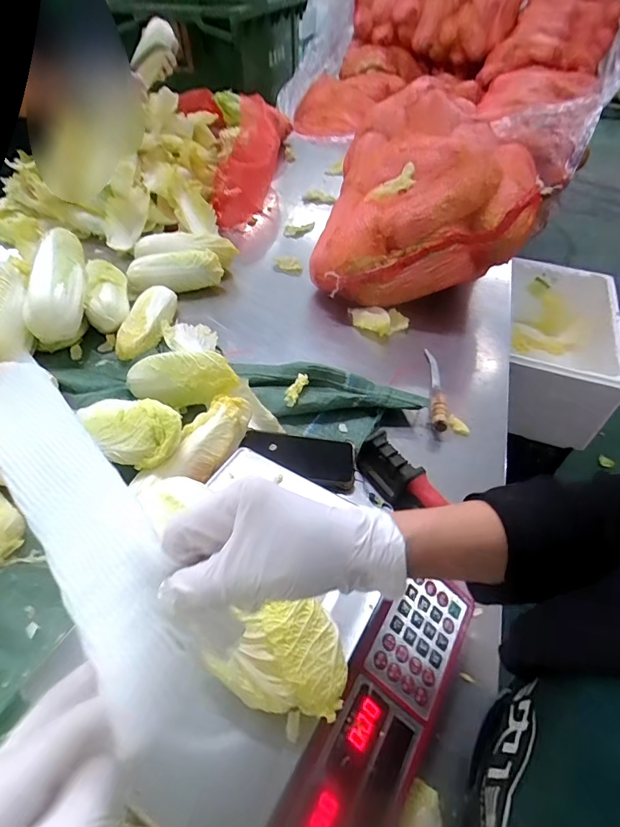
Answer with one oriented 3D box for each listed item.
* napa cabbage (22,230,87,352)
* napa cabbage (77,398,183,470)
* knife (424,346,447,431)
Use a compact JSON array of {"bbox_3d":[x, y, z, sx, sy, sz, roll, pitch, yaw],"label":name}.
[{"bbox_3d":[-0.426,-0.223,0.752,0.077,0.087,0.211,-3,68,-5],"label":"napa cabbage"},{"bbox_3d":[-0.241,0.013,0.567,0.199,0.059,0.088,12,46,32],"label":"napa cabbage"},{"bbox_3d":[0.208,-0.047,0.730,0.024,0.028,0.197,7,48,5],"label":"knife"}]

